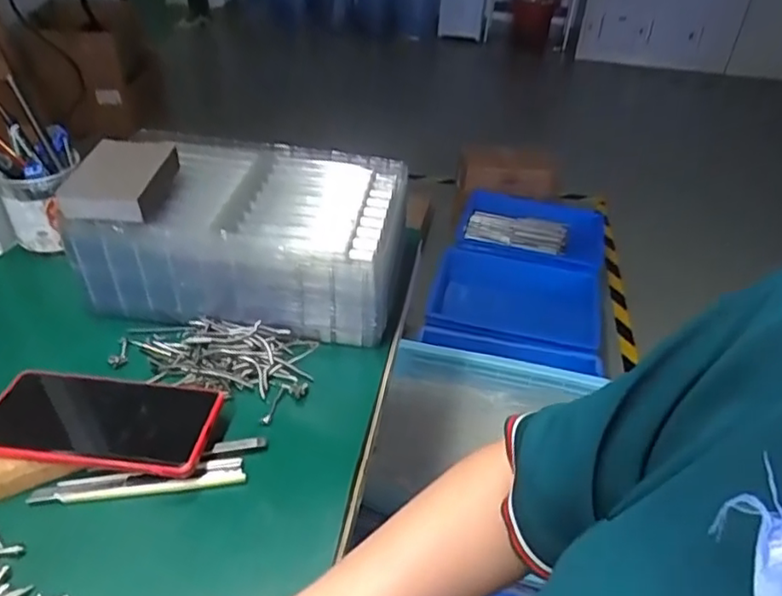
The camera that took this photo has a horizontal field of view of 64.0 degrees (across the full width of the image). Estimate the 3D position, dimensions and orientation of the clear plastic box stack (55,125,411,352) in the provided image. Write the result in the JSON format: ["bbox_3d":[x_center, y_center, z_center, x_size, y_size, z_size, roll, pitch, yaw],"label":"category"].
[{"bbox_3d":[-0.128,-0.058,0.605,0.272,0.124,0.173,8,36,4],"label":"clear plastic box stack"}]

